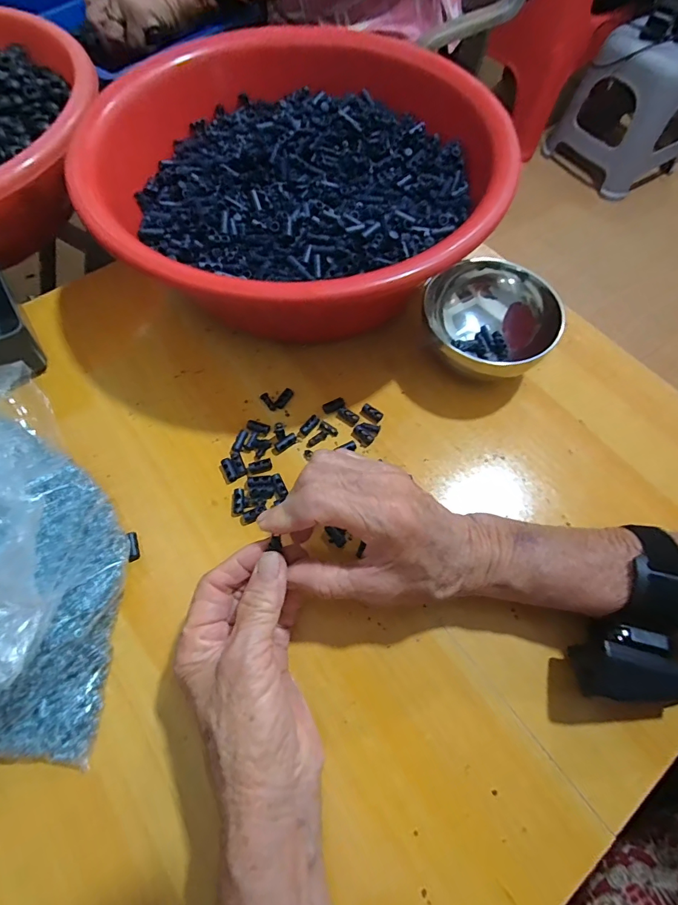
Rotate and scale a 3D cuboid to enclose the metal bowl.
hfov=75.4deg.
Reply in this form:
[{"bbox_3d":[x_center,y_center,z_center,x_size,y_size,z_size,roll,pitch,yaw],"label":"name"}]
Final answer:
[{"bbox_3d":[0.123,-0.105,0.371,0.101,0.066,0.099,0,65,0],"label":"metal bowl"}]

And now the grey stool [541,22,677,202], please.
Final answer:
[{"bbox_3d":[0.852,-0.983,1.253,0.313,0.328,0.291,-32,68,-16],"label":"grey stool"}]

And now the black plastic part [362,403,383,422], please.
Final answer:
[{"bbox_3d":[0.028,-0.034,0.369,0.019,0.005,0.008,32,69,14],"label":"black plastic part"}]

